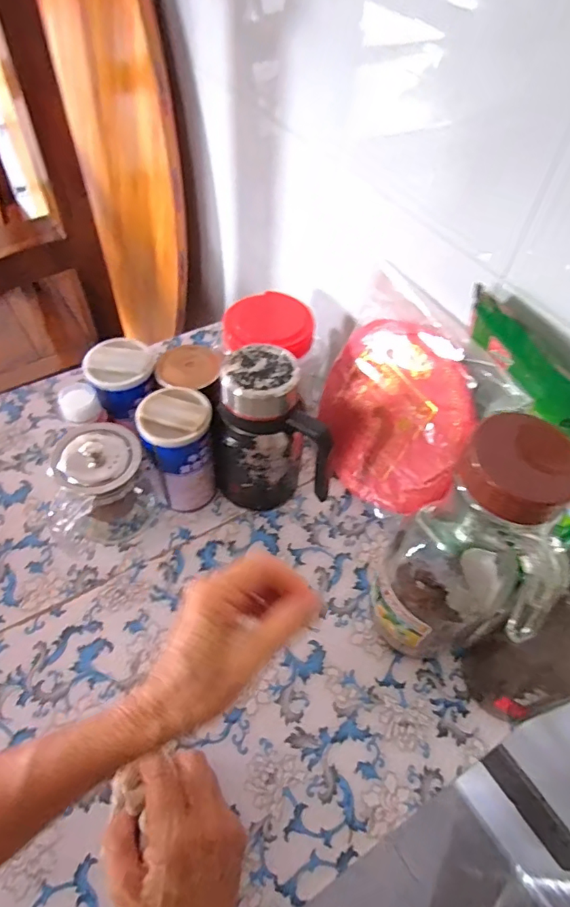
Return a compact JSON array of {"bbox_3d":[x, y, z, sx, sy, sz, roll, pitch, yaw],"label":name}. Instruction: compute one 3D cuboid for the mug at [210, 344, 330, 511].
[{"bbox_3d":[-0.011,-0.014,0.495,0.113,0.168,0.075,9,54,4],"label":"mug"}]

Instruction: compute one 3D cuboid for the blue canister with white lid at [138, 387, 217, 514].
[{"bbox_3d":[-0.101,0.000,0.504,0.061,0.123,0.065,1,54,-2],"label":"blue canister with white lid"}]

